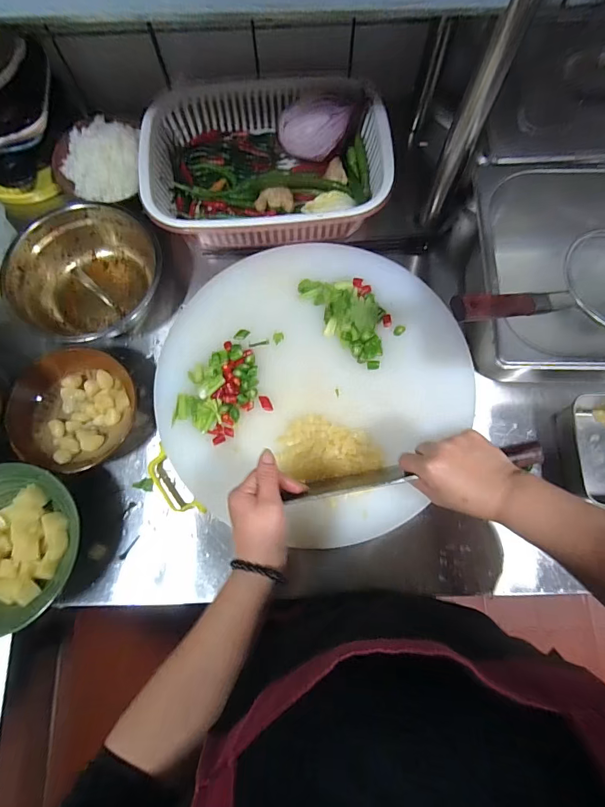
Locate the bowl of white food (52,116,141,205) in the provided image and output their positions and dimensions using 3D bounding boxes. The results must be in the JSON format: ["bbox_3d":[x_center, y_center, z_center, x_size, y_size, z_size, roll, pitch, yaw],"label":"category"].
[{"bbox_3d":[-0.312,-0.375,0.625,0.135,0.050,0.126,8,74,3],"label":"bowl of white food"}]

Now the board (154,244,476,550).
[{"bbox_3d":[0.014,-0.034,0.545,0.387,0.033,0.394,0,74,1],"label":"board"}]

